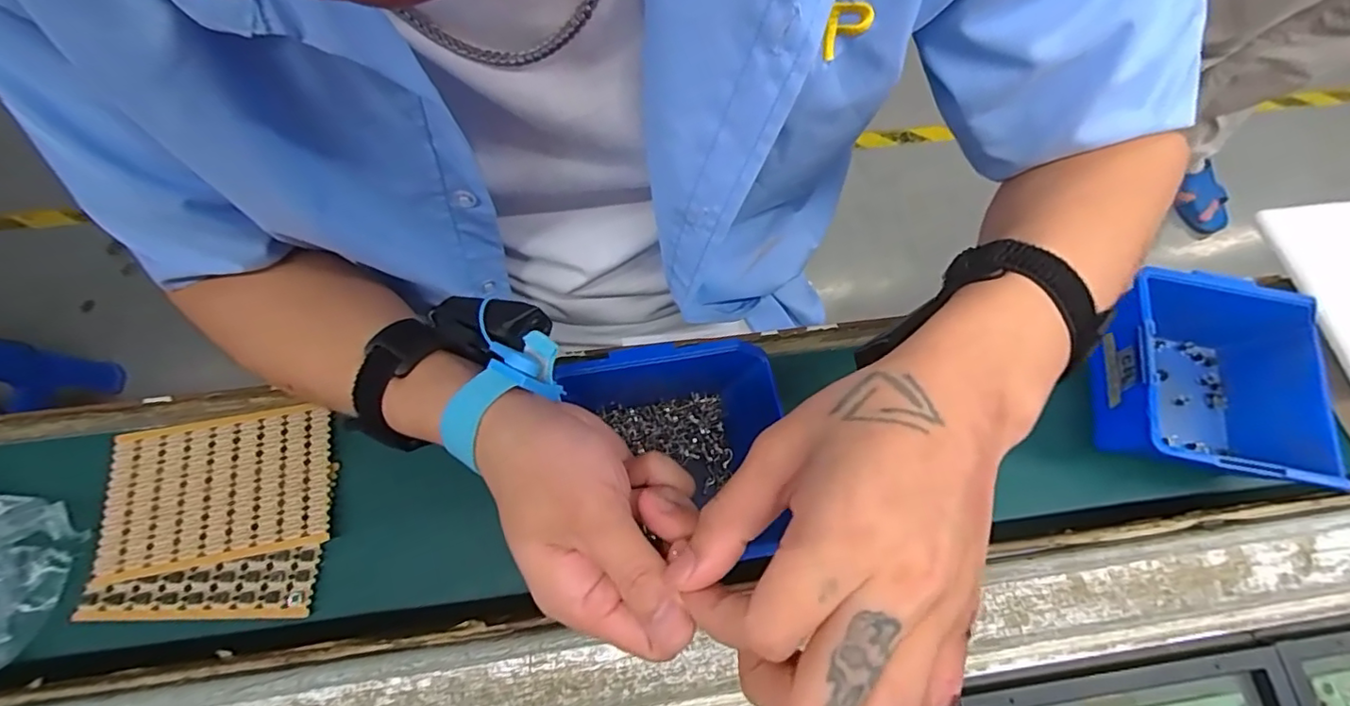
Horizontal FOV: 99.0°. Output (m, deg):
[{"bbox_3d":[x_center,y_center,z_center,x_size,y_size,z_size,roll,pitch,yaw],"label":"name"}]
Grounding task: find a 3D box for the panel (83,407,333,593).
[{"bbox_3d":[-0.278,0.082,0.352,0.127,0.005,0.088,-10,67,-7],"label":"panel"}]

